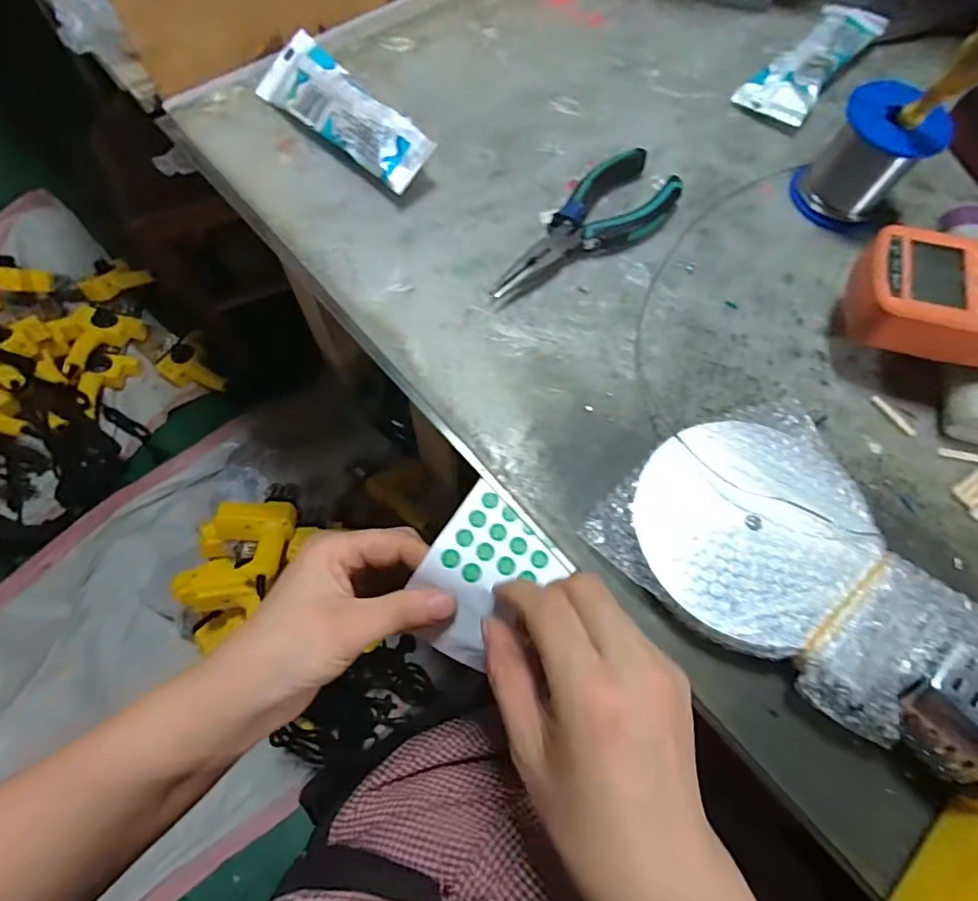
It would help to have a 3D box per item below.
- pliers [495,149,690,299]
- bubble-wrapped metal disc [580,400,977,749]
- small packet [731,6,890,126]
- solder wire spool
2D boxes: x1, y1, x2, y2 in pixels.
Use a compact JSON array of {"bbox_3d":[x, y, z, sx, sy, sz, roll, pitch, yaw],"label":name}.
[{"bbox_3d":[0.061,-0.150,0.345,0.153,0.017,0.054,-34,73,-14],"label":"pliers"},{"bbox_3d":[0.154,0.040,0.256,0.157,0.034,0.140,42,73,14],"label":"bubble-wrapped metal disc"},{"bbox_3d":[0.266,-0.321,0.423,0.053,0.014,0.164,39,72,13],"label":"small packet"},{"bbox_3d":[0.258,-0.199,0.355,0.064,0.072,0.064,1,68,-2],"label":"solder wire spool"}]

